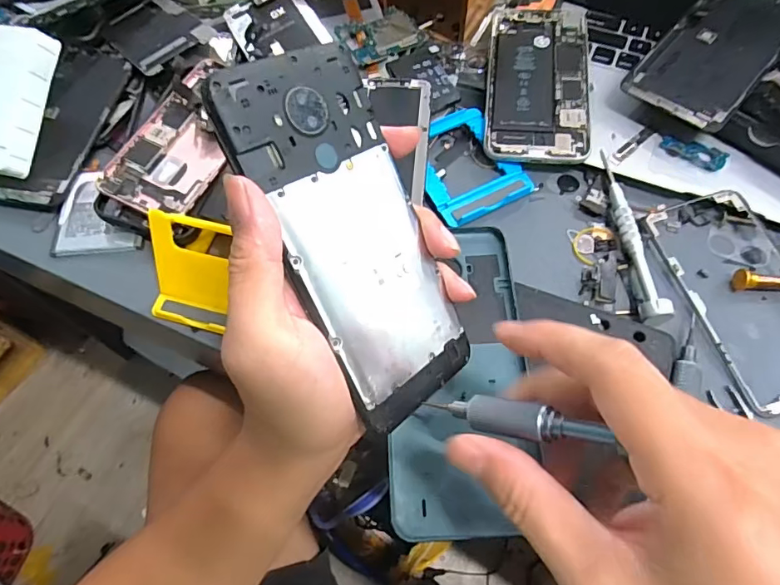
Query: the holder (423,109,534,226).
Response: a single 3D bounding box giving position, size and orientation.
[{"bbox_3d":[0.053,-0.091,0.355,0.072,0.009,0.085,-28,65,-12],"label":"holder"}]

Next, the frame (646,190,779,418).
[{"bbox_3d":[0.223,0.002,0.302,0.075,0.006,0.149,-14,63,-5],"label":"frame"}]

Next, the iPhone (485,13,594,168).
[{"bbox_3d":[0.113,-0.163,0.378,0.074,0.006,0.149,5,63,5],"label":"iPhone"}]

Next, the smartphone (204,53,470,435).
[{"bbox_3d":[-0.014,-0.024,0.229,0.074,0.005,0.167,-34,108,-32],"label":"smartphone"}]

